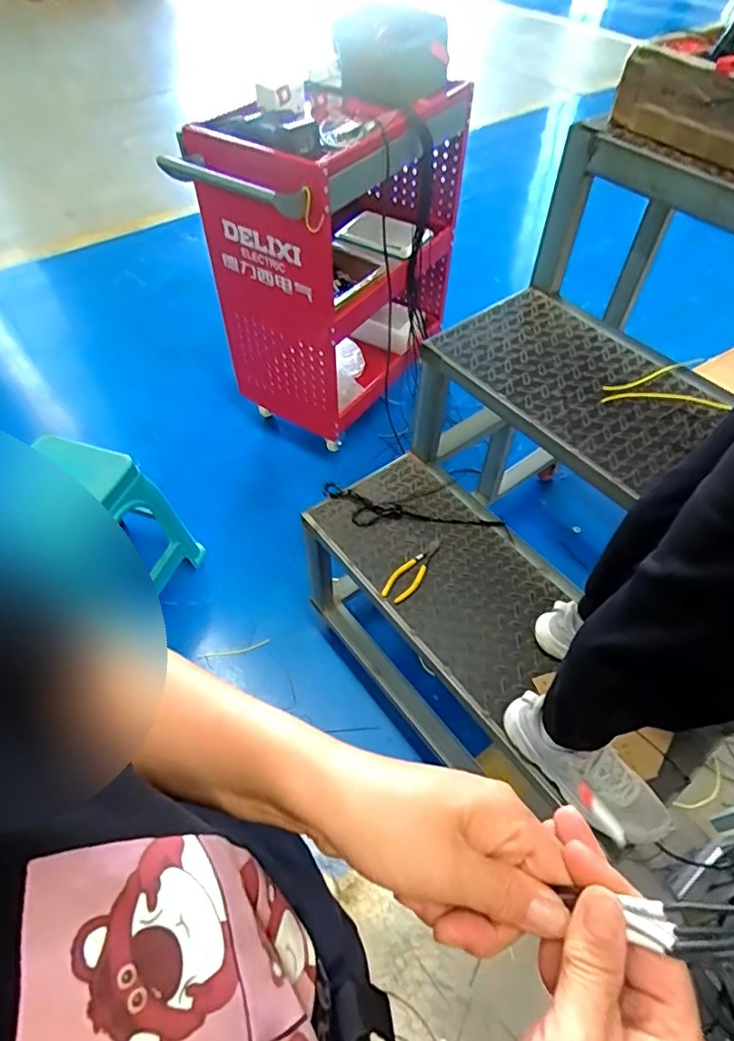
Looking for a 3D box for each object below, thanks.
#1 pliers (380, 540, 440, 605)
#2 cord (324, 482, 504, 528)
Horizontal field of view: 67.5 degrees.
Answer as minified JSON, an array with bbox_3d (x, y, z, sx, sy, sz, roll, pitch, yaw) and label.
[{"bbox_3d":[0.092,0.097,1.061,0.052,0.013,0.165,39,62,24],"label":"pliers"},{"bbox_3d":[0.086,-0.005,1.129,0.372,0.019,0.084,13,55,9],"label":"cord"}]

